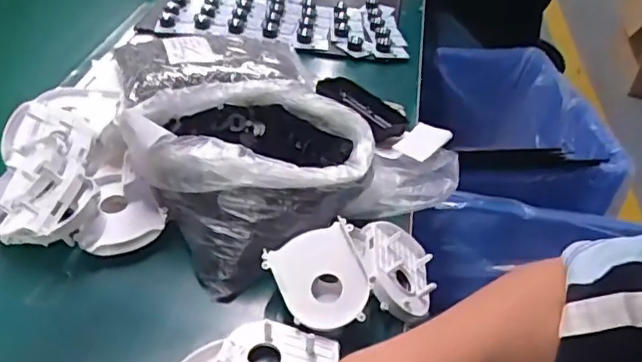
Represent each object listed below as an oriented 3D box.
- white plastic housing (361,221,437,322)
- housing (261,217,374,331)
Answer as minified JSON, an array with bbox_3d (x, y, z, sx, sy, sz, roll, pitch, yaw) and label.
[{"bbox_3d":[0.060,0.077,0.479,0.065,0.038,0.083,35,34,-19],"label":"white plastic housing"},{"bbox_3d":[0.000,0.078,0.449,0.069,0.030,0.081,-19,58,-9],"label":"housing"}]

